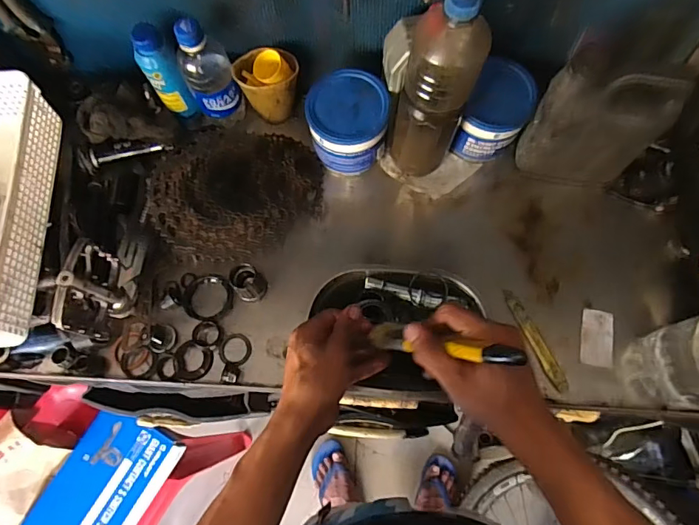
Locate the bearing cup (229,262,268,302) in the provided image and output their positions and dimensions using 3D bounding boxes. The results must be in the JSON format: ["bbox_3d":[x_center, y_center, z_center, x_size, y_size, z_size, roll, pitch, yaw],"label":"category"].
[{"bbox_3d":[-0.125,0.026,0.578,0.038,0.052,0.034,-5,71,1],"label":"bearing cup"}]

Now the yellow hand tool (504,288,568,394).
[{"bbox_3d":[0.223,0.093,0.571,0.018,0.014,0.131,-21,71,-5],"label":"yellow hand tool"}]

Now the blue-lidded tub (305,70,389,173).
[{"bbox_3d":[0.000,-0.174,0.621,0.097,0.113,0.096,-1,71,2],"label":"blue-lidded tub"}]

